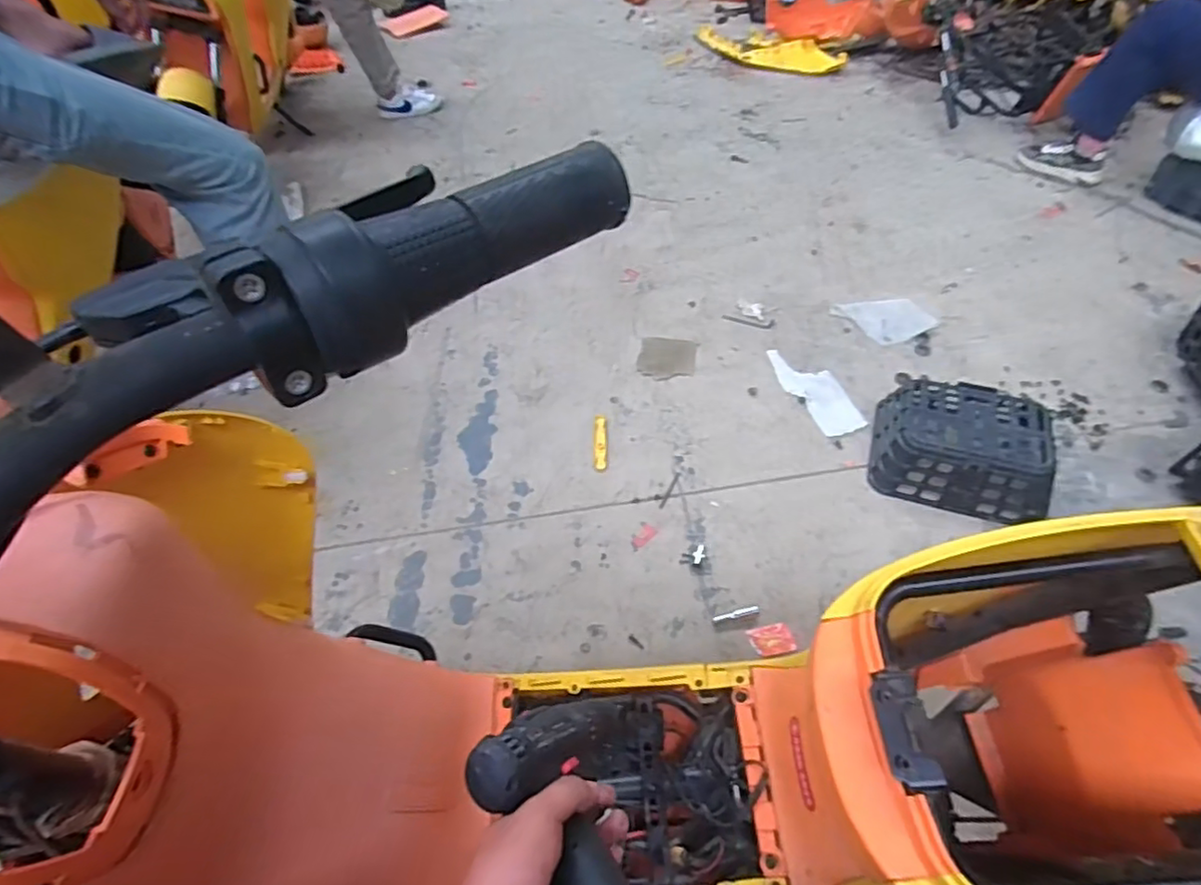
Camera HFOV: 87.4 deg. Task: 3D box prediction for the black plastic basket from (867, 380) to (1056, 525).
[{"bbox_3d":[0.680,0.011,1.195,0.287,0.118,0.236,15,51,16],"label":"black plastic basket"}]

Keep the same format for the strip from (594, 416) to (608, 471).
[{"bbox_3d":[0.001,-0.001,1.322,0.026,0.004,0.154,-2,48,2],"label":"strip"}]

